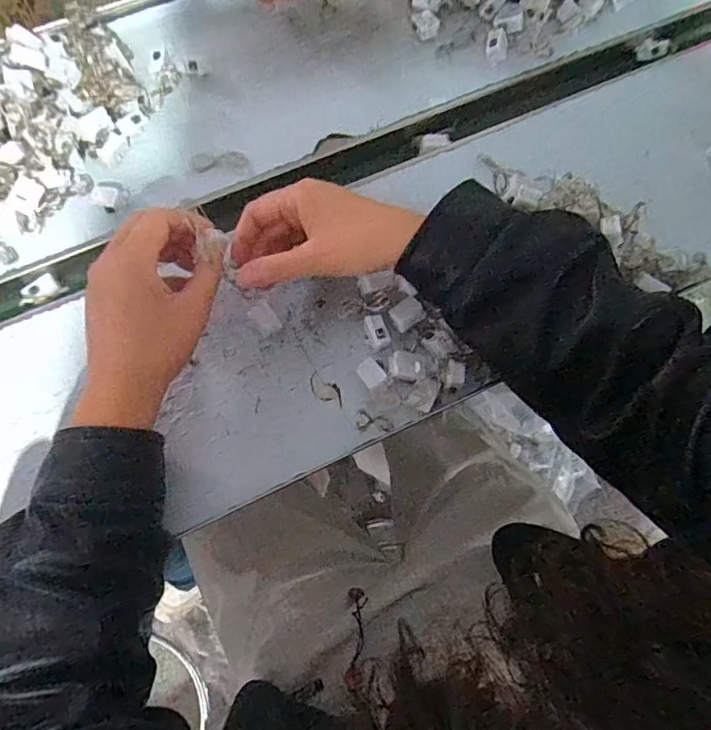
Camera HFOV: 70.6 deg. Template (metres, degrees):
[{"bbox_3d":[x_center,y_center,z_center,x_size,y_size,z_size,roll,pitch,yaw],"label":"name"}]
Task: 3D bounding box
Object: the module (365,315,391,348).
[{"bbox_3d":[0.018,-0.027,0.402,0.015,0.009,0.028,-13,76,-5],"label":"module"}]

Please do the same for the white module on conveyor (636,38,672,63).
[{"bbox_3d":[0.308,-0.324,0.516,0.035,0.015,0.012,-10,76,-4],"label":"white module on conveyor"}]

